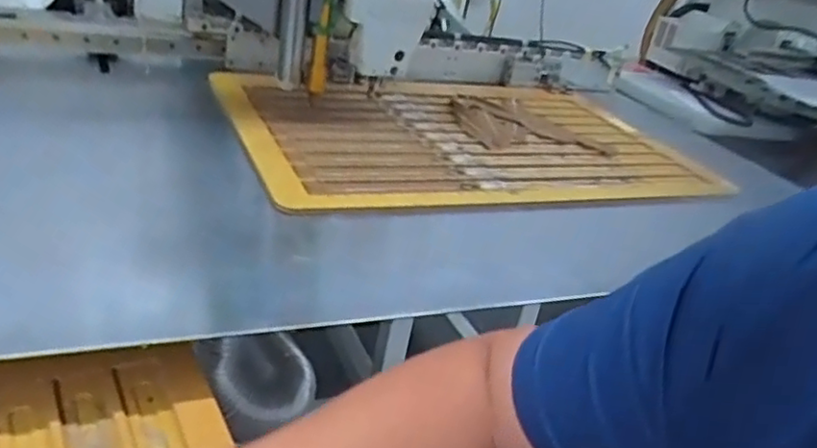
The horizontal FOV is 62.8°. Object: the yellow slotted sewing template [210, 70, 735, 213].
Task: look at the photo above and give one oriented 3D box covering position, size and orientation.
[{"bbox_3d":[0.085,-0.139,1.007,0.673,0.018,0.455,-2,31,-22],"label":"yellow slotted sewing template"}]

